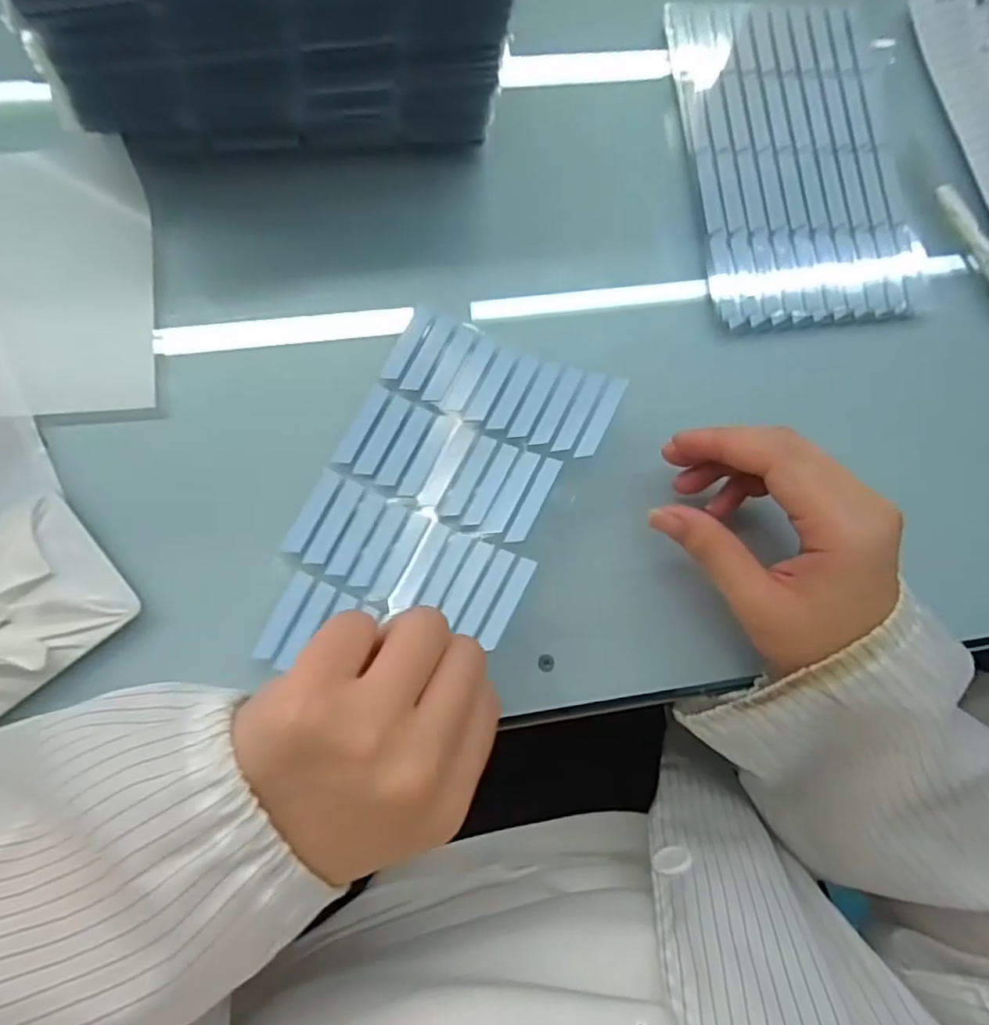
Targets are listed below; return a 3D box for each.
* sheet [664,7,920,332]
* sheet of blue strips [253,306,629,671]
[{"bbox_3d":[0.161,-0.192,0.331,0.112,0.004,0.184,-6,82,-6],"label":"sheet"},{"bbox_3d":[-0.026,-0.004,0.276,0.106,0.011,0.170,23,78,15],"label":"sheet of blue strips"}]

